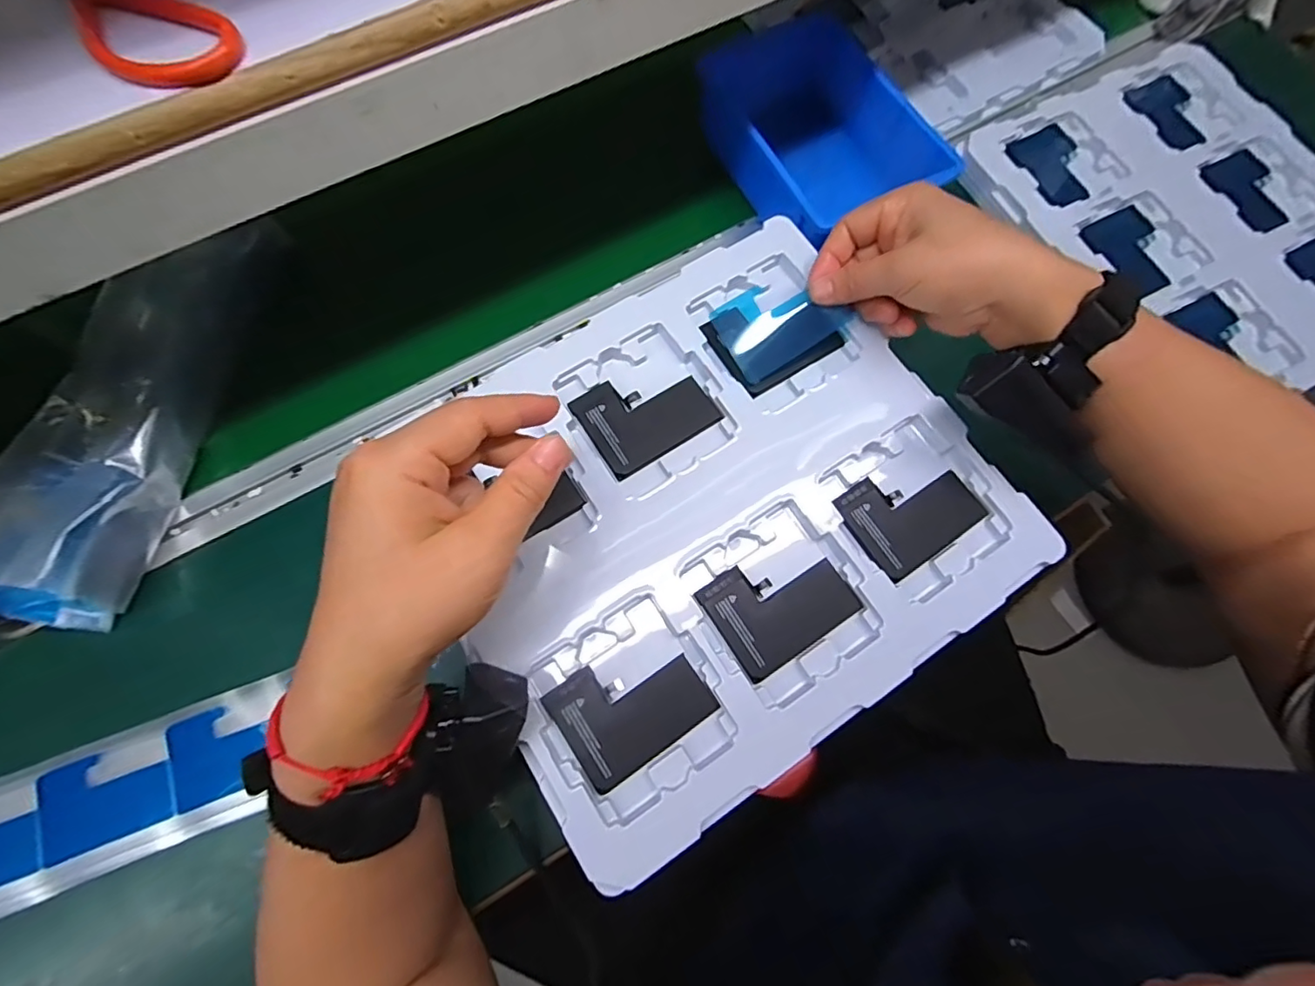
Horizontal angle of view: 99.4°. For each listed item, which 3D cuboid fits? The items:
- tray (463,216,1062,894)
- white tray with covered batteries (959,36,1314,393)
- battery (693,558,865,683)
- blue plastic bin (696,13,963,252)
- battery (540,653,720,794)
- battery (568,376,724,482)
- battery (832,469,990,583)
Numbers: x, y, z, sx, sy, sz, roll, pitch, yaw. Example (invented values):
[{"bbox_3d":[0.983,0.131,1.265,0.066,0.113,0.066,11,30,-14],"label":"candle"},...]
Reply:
[{"bbox_3d":[0.032,0.005,0.329,0.306,0.019,0.269,-32,75,-10],"label":"tray"},{"bbox_3d":[0.472,-0.241,0.479,0.294,0.023,0.326,-31,75,-10],"label":"white tray with covered batteries"},{"bbox_3d":[0.069,0.061,0.316,0.076,0.004,0.059,-32,75,-10],"label":"battery"},{"bbox_3d":[0.125,-0.302,0.464,0.137,0.061,0.216,-25,74,-8],"label":"blue plastic bin"},{"bbox_3d":[-0.014,0.113,0.300,0.075,0.006,0.058,-34,76,-10],"label":"battery"},{"bbox_3d":[-0.007,-0.050,0.346,0.077,0.006,0.059,-32,76,-10],"label":"battery"},{"bbox_3d":[0.153,0.009,0.334,0.076,0.005,0.058,-32,75,-10],"label":"battery"}]

